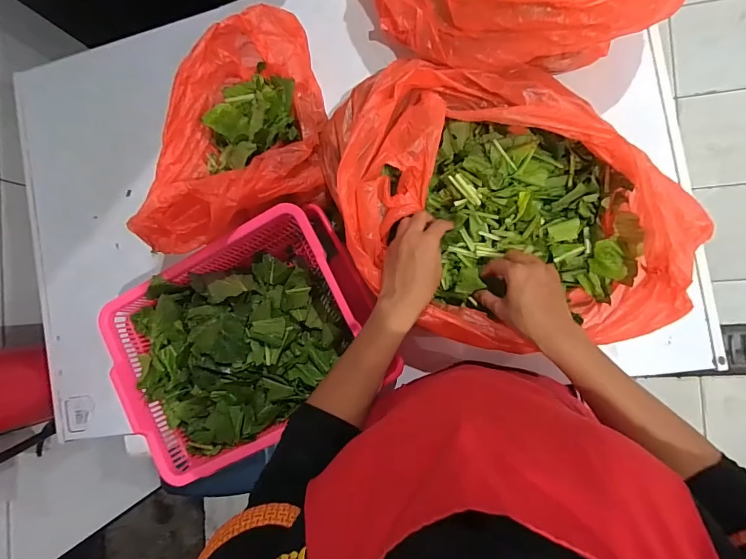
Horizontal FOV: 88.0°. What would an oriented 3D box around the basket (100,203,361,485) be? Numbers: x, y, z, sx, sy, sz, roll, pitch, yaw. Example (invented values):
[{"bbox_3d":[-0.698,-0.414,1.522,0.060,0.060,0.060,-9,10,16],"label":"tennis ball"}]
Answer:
[{"bbox_3d":[-0.184,0.090,0.543,0.338,0.096,0.269,-28,85,8],"label":"basket"}]

